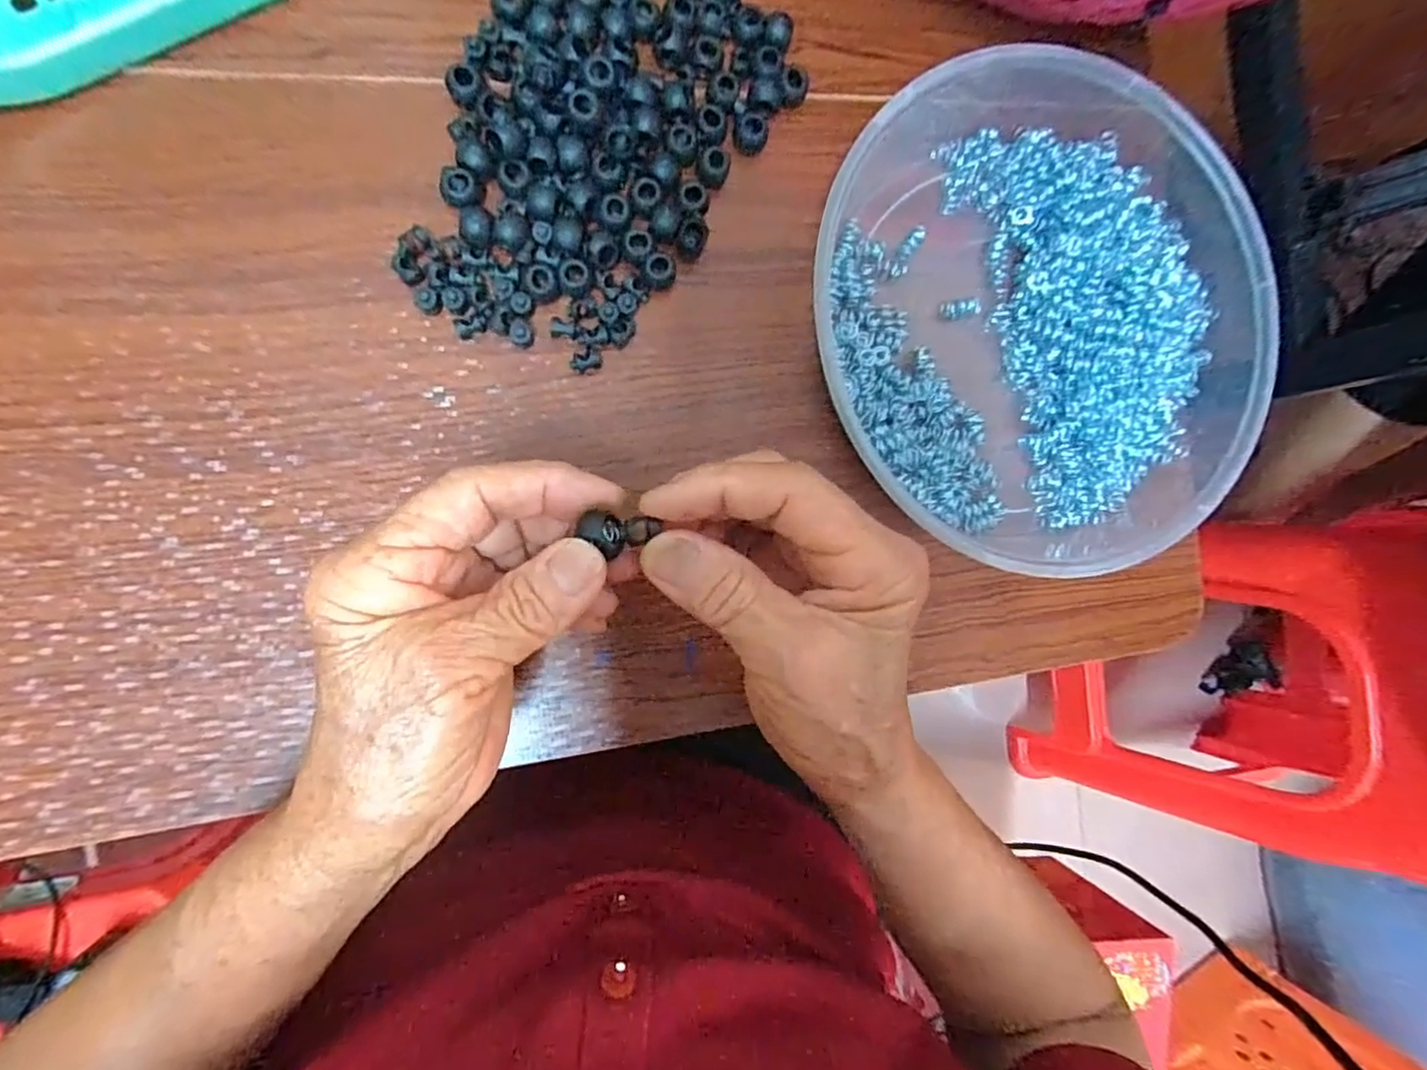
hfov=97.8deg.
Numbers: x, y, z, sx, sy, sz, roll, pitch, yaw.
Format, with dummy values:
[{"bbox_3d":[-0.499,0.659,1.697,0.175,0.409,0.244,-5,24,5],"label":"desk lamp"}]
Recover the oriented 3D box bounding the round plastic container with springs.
[{"bbox_3d":[0.152,-0.101,0.291,0.221,0.048,0.223,0,91,-12],"label":"round plastic container with springs"}]

